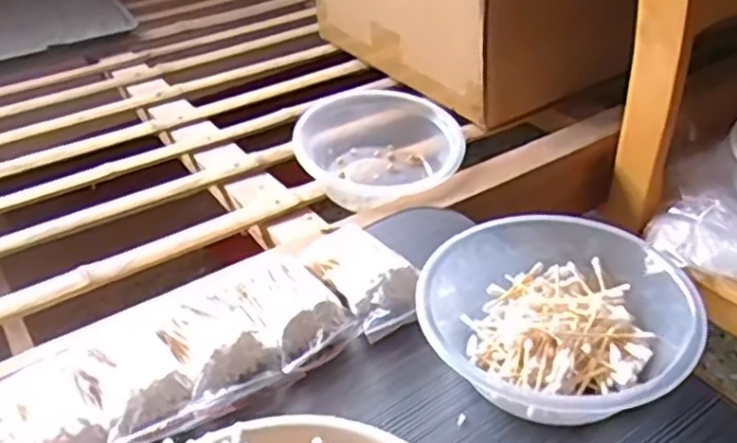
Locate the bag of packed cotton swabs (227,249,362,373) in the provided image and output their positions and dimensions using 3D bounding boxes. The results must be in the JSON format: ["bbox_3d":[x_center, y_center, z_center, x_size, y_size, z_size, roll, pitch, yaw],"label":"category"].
[{"bbox_3d":[-0.056,0.066,0.512,0.063,0.047,0.101,-26,42,-27],"label":"bag of packed cotton swabs"}]

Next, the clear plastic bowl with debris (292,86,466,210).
[{"bbox_3d":[0.007,-0.073,0.742,0.162,0.075,0.135,-16,38,-16],"label":"clear plastic bowl with debris"}]

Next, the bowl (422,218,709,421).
[{"bbox_3d":[0.120,0.060,0.470,0.172,0.054,0.152,2,37,7],"label":"bowl"}]

